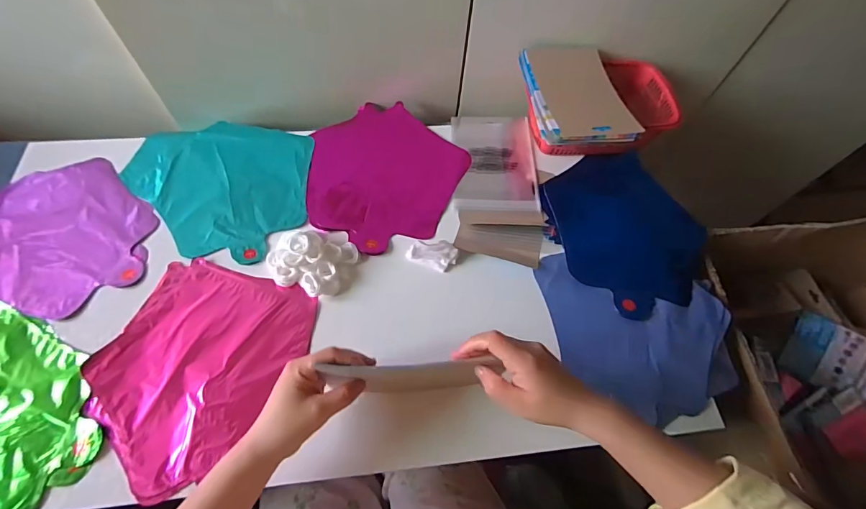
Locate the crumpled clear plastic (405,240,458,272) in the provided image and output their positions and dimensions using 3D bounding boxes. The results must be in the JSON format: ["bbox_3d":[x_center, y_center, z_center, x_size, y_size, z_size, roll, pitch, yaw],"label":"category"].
[{"bbox_3d":[0.000,-0.003,0.526,0.062,0.024,0.032,19,62,6],"label":"crumpled clear plastic"}]

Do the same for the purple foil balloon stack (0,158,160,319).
[{"bbox_3d":[-0.477,-0.022,0.516,0.220,0.013,0.221,-24,66,-16],"label":"purple foil balloon stack"}]

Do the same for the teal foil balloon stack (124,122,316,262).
[{"bbox_3d":[-0.300,-0.100,0.568,0.252,0.008,0.219,10,60,1],"label":"teal foil balloon stack"}]

